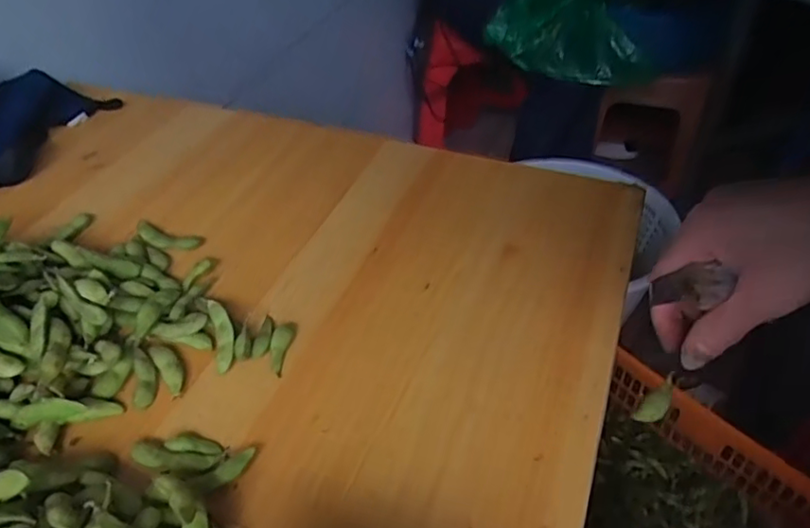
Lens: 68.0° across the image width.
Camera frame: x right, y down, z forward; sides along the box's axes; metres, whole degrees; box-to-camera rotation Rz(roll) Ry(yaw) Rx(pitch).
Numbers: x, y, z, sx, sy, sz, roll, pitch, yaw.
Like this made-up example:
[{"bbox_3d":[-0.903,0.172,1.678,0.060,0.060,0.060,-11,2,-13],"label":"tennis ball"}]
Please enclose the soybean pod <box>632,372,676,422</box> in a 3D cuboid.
[{"bbox_3d":[0.153,0.082,0.362,0.014,0.008,0.037,35,71,32],"label":"soybean pod"}]

